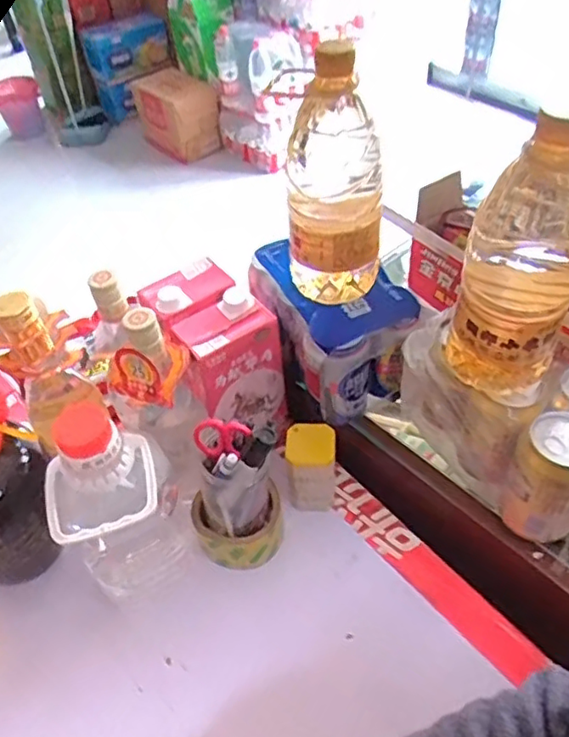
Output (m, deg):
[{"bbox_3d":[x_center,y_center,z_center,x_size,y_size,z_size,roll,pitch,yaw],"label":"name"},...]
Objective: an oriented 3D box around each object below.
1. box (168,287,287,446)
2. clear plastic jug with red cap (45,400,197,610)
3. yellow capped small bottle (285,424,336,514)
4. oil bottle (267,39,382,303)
[{"bbox_3d":[-0.056,0.011,0.646,0.109,0.171,0.085,-25,50,-17],"label":"box"},{"bbox_3d":[-0.141,0.133,0.542,0.099,0.232,0.099,-17,48,-11],"label":"clear plastic jug with red cap"},{"bbox_3d":[0.026,0.107,0.645,0.057,0.099,0.046,-3,47,3],"label":"yellow capped small bottle"},{"bbox_3d":[0.043,-0.156,0.537,0.085,0.215,0.069,9,48,14],"label":"oil bottle"}]

